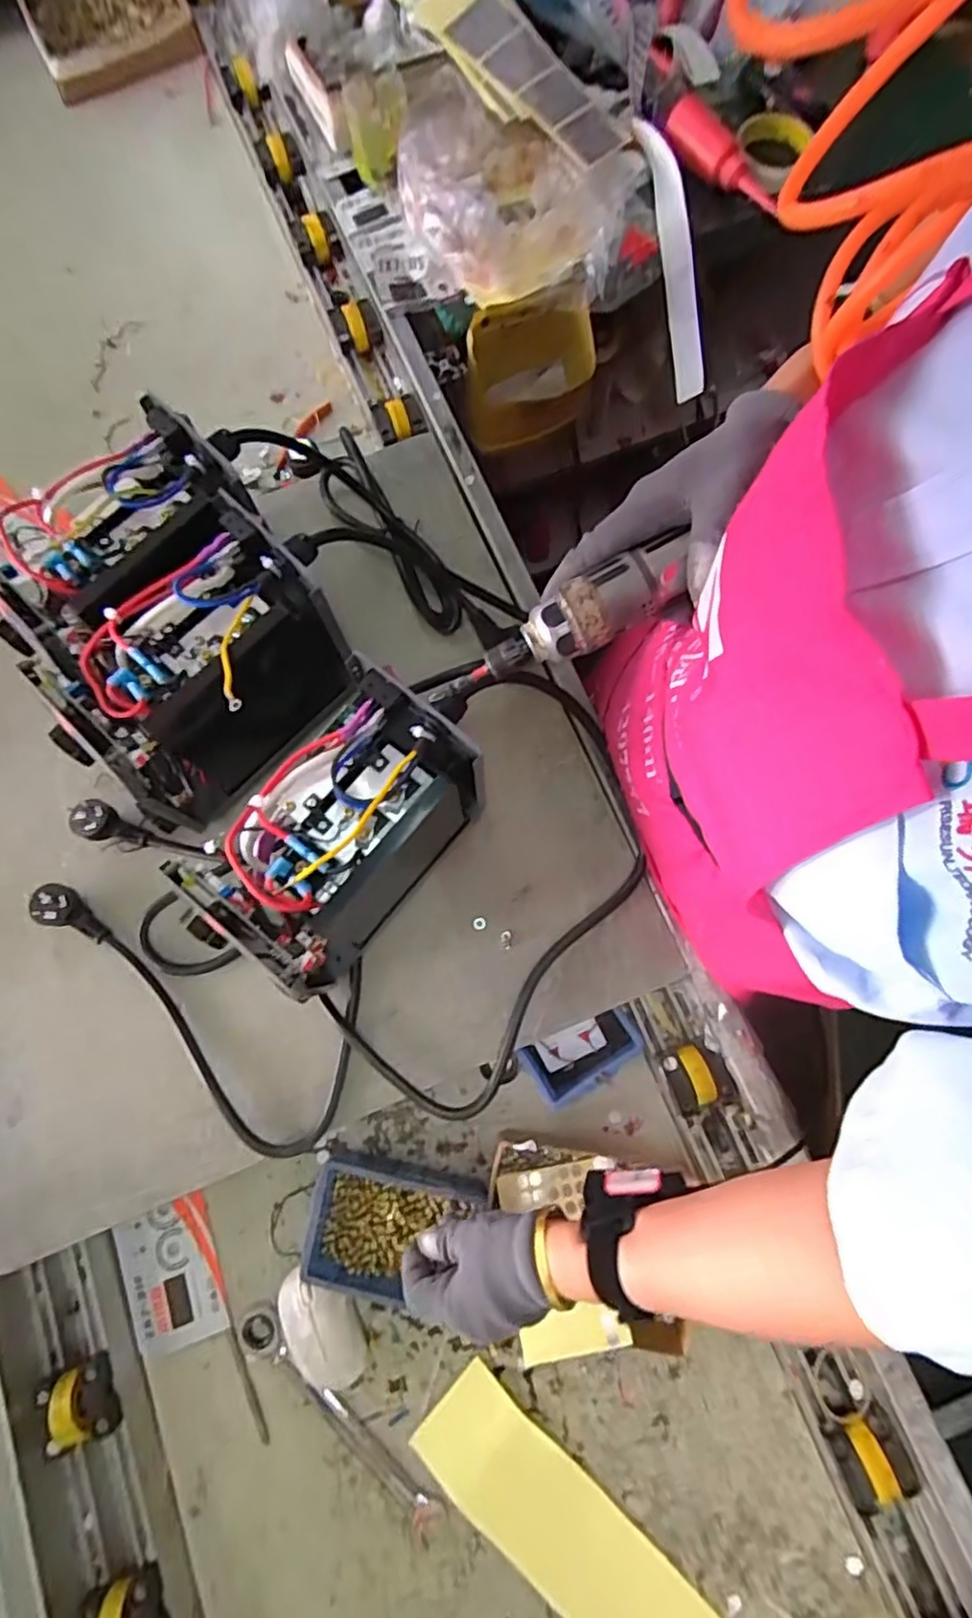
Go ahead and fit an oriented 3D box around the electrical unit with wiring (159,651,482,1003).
[{"bbox_3d":[-0.100,0.014,0.489,0.116,0.154,0.208,37,80,9],"label":"electrical unit with wiring"}]

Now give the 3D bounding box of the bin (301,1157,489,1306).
[{"bbox_3d":[-0.079,0.352,0.547,0.137,0.043,0.095,11,79,2],"label":"bin"}]

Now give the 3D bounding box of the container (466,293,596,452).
[{"bbox_3d":[0.049,-0.513,0.762,0.159,0.137,0.073,-23,78,-4],"label":"container"}]

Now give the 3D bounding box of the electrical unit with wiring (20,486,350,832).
[{"bbox_3d":[-0.218,-0.100,0.527,0.148,0.153,0.214,43,81,10],"label":"electrical unit with wiring"}]

